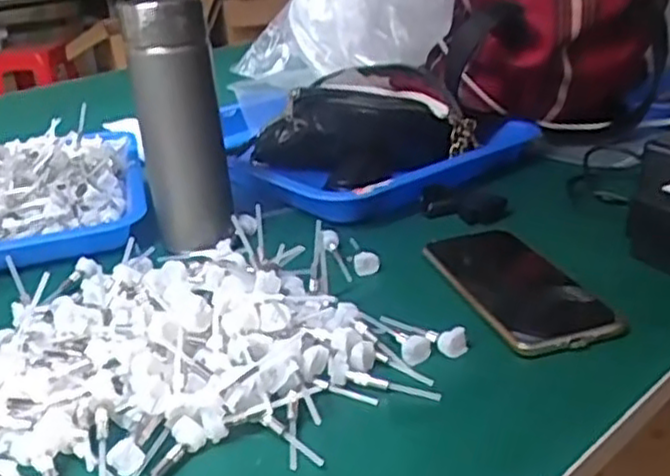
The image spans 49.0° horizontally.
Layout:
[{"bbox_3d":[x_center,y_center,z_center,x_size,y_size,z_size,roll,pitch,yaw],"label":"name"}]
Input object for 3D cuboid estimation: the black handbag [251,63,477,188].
[{"bbox_3d":[0.025,-0.116,0.747,0.223,0.110,0.086,-2,24,4],"label":"black handbag"}]

